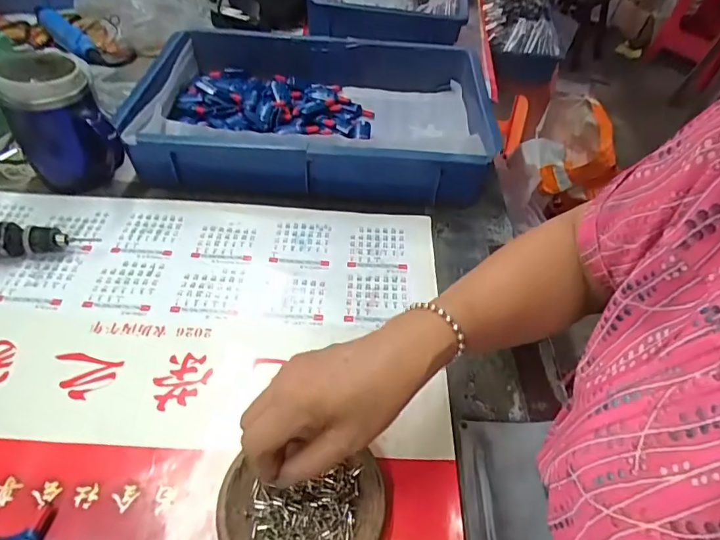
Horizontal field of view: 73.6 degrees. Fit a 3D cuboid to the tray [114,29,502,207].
[{"bbox_3d":[-0.051,-0.207,0.632,0.410,0.083,0.289,4,47,0],"label":"tray"}]

